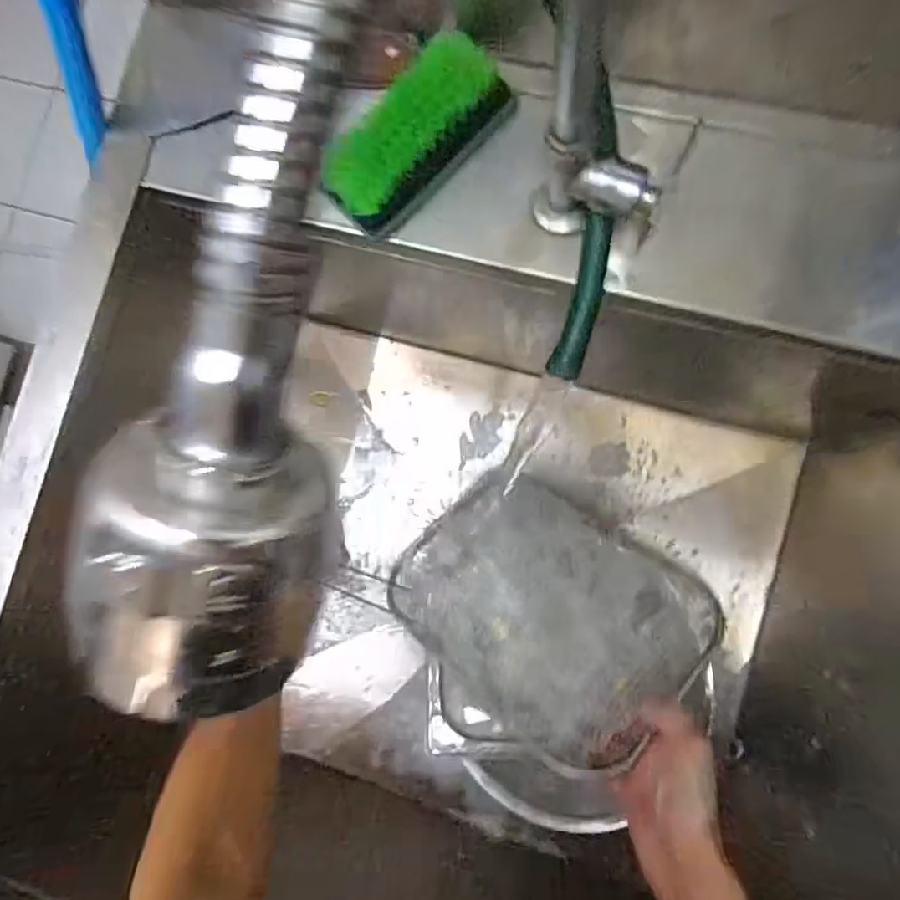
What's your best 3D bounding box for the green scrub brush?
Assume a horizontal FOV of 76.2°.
[{"bbox_3d":[-0.021,-0.194,0.356,0.050,0.047,0.122,43,91,8],"label":"green scrub brush"}]

